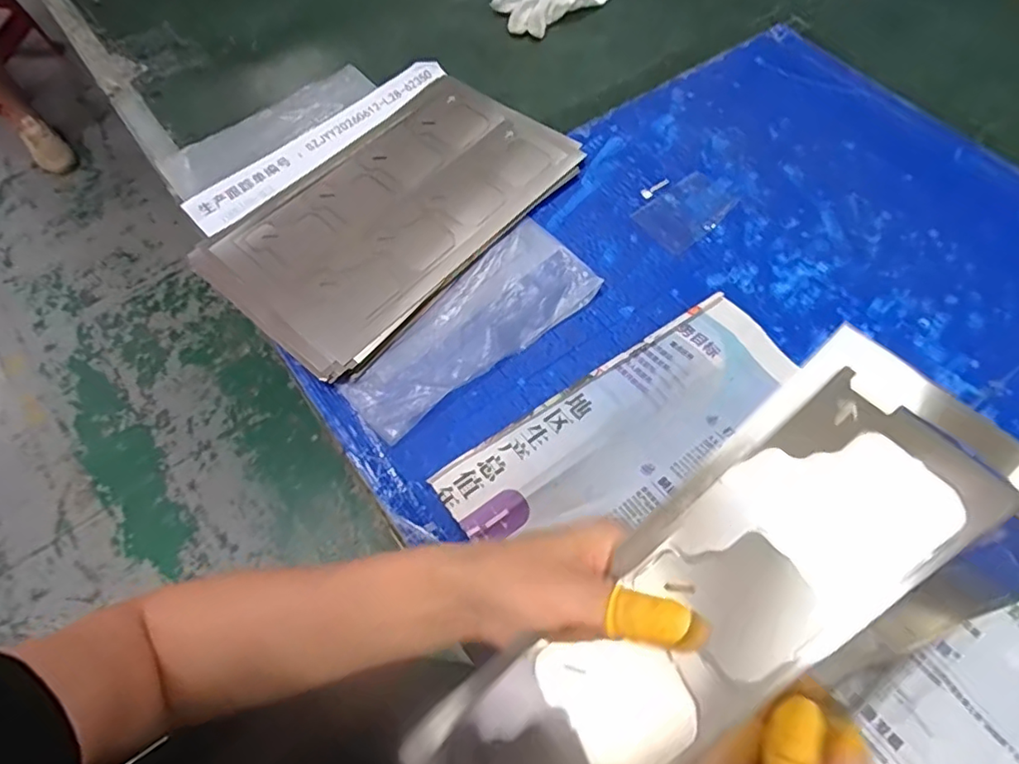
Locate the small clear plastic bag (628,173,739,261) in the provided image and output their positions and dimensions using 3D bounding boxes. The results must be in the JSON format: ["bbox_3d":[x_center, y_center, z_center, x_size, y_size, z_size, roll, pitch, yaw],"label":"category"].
[{"bbox_3d":[0.158,-0.152,0.505,0.091,0.004,0.056,-36,68,-17],"label":"small clear plastic bag"}]

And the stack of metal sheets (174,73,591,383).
[{"bbox_3d":[-0.100,-0.161,0.503,0.190,0.024,0.318,37,69,18],"label":"stack of metal sheets"}]

